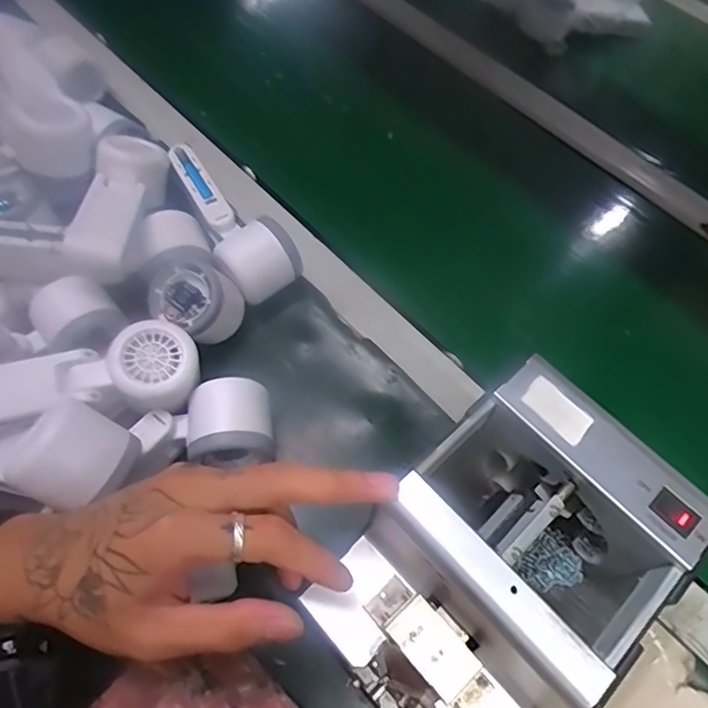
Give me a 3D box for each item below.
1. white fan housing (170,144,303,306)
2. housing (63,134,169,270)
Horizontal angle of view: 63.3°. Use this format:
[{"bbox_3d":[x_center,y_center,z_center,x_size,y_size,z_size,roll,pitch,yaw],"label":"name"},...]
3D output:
[{"bbox_3d":[-0.106,-0.118,0.491,0.064,0.049,0.152,-25,65,-18],"label":"white fan housing"},{"bbox_3d":[-0.181,-0.122,0.450,0.047,0.040,0.133,8,59,0],"label":"housing"}]

